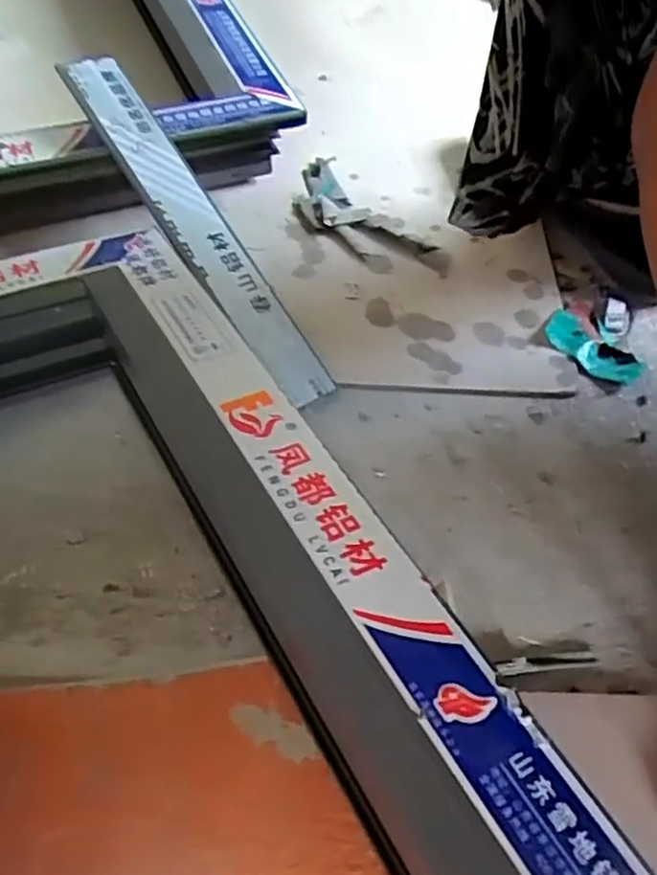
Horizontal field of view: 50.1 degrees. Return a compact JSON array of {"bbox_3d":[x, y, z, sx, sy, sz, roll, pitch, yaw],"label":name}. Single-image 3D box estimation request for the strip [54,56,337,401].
[{"bbox_3d":[-0.096,-0.152,0.506,0.049,0.015,0.299,-32,83,-24],"label":"strip"}]

